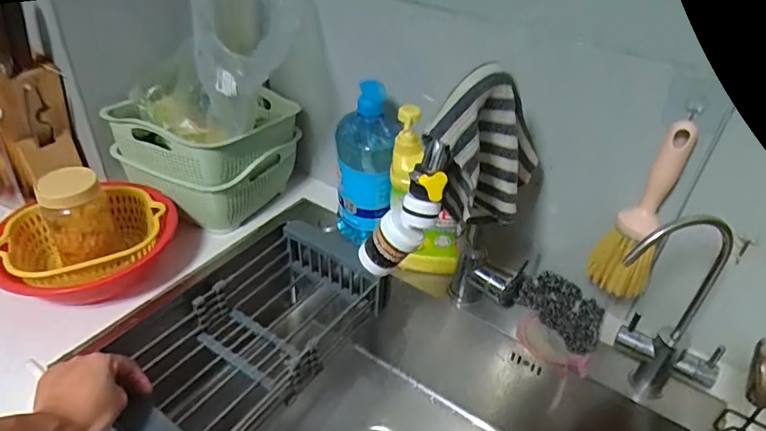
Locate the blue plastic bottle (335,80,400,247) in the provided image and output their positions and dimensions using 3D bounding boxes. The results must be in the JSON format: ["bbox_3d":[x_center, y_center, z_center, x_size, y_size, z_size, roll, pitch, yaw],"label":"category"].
[{"bbox_3d":[-0.026,-0.076,0.731,0.077,0.255,0.086,1,37,-5],"label":"blue plastic bottle"}]

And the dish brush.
[{"bbox_3d":[0.291,-0.001,0.568,0.063,0.198,0.049,27,43,27],"label":"dish brush"}]

